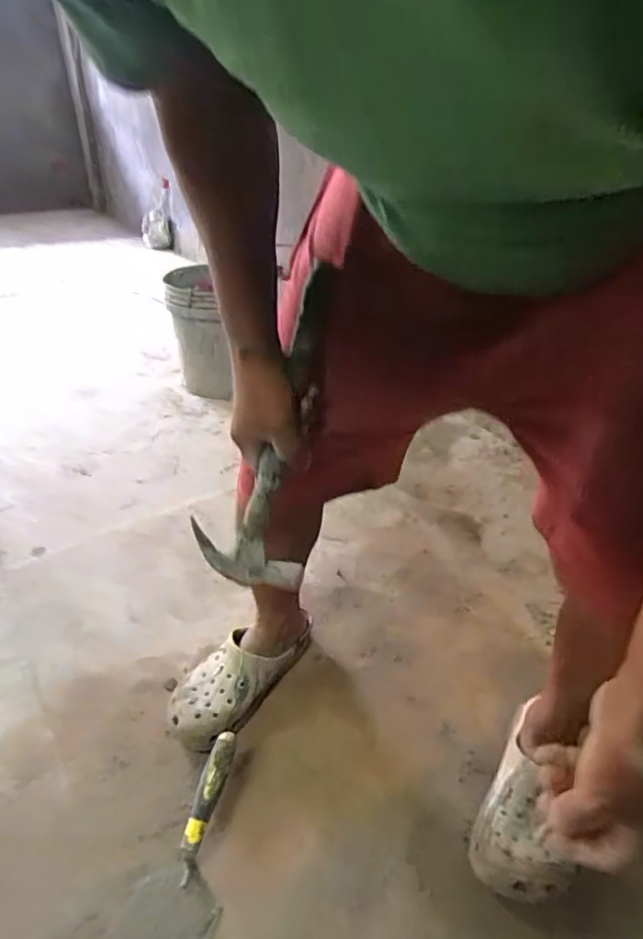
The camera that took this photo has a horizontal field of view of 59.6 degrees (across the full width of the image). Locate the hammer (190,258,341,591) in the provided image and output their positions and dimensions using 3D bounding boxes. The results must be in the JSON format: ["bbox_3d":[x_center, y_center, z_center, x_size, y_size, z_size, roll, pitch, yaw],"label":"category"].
[{"bbox_3d":[-0.037,-0.053,0.584,0.116,0.361,0.032,12,5,-37],"label":"hammer"}]

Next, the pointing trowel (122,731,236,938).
[{"bbox_3d":[-0.167,0.493,0.674,0.107,0.074,0.336,12,56,9],"label":"pointing trowel"}]

